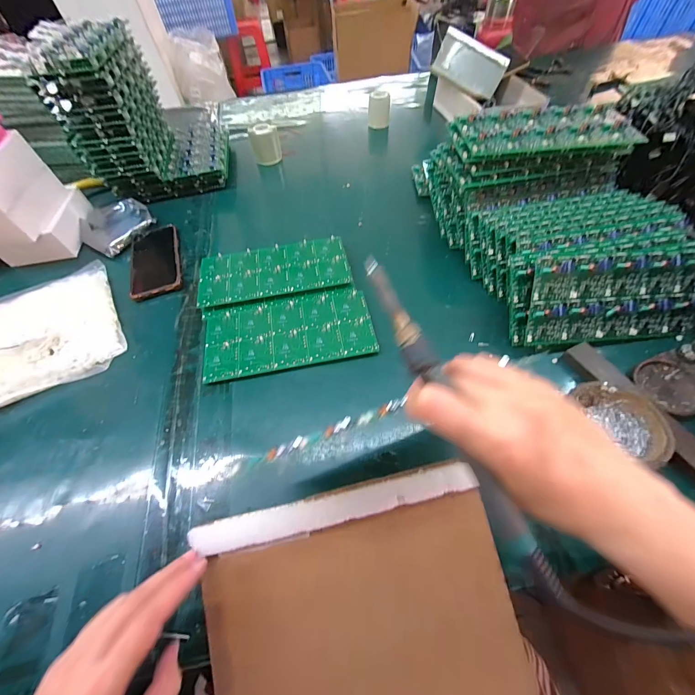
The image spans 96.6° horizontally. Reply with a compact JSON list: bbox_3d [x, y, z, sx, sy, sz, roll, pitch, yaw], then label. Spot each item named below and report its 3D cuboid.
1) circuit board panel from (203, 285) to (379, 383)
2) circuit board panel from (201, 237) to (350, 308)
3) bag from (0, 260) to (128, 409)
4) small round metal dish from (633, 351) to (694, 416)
[{"bbox_3d":[-0.081,-0.023,0.425,0.225,0.009,0.115,-10,57,-3],"label":"circuit board panel"},{"bbox_3d":[-0.113,-0.117,0.482,0.224,0.017,0.103,-9,57,-3],"label":"circuit board panel"},{"bbox_3d":[-0.450,-0.022,0.434,0.220,0.041,0.219,-30,60,-15],"label":"bag"},{"bbox_3d":[0.371,0.040,0.352,0.063,0.018,0.063,-2,57,2],"label":"small round metal dish"}]

